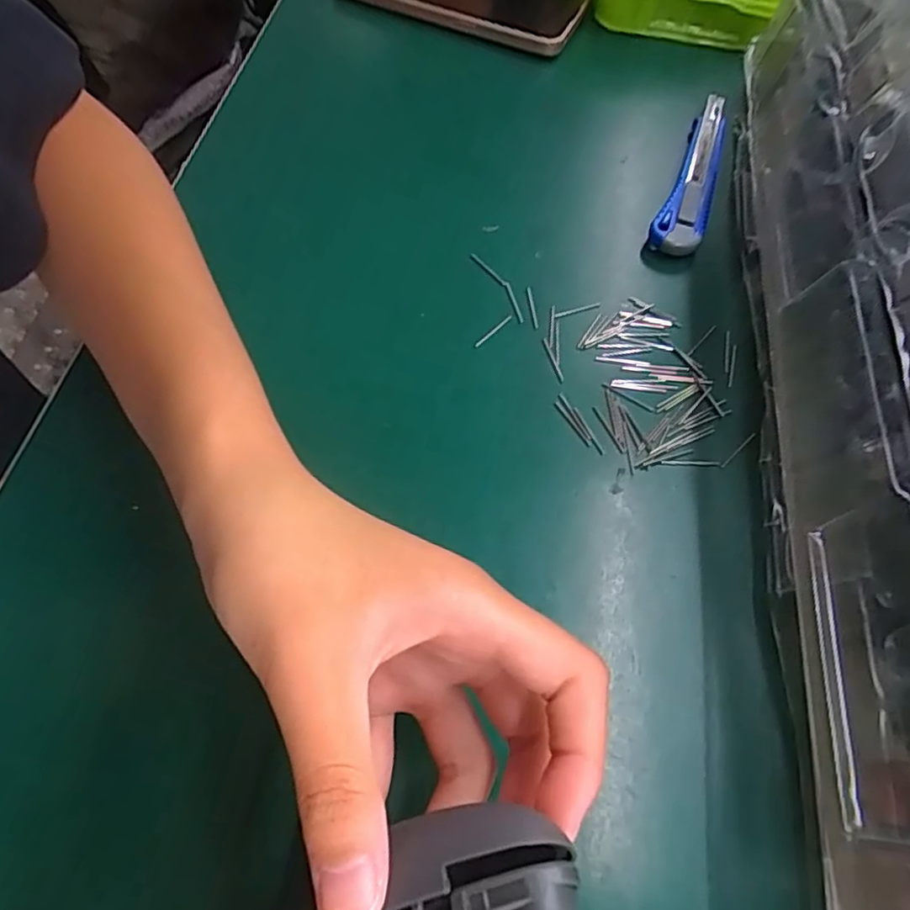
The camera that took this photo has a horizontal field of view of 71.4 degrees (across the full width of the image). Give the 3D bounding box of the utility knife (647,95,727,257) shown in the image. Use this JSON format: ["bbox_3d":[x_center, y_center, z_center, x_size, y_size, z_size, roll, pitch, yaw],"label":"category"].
[{"bbox_3d":[0.131,-0.152,0.340,0.024,0.015,0.129,23,63,8],"label":"utility knife"}]

